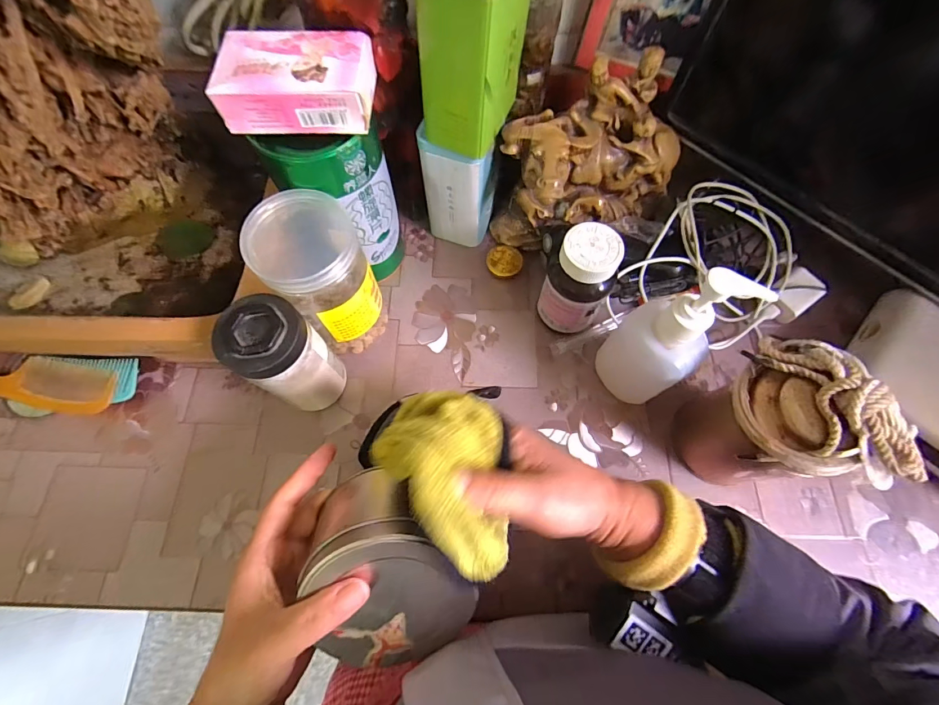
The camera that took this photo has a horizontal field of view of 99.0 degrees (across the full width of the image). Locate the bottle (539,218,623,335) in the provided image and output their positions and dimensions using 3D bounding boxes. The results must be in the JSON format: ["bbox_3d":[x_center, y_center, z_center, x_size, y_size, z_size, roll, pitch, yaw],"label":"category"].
[{"bbox_3d":[0.104,-0.063,0.387,0.056,0.119,0.054,0,69,0],"label":"bottle"}]

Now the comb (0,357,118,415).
[{"bbox_3d":[-0.439,0.028,0.392,0.186,0.010,0.048,7,90,2],"label":"comb"}]

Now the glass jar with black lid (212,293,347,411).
[{"bbox_3d":[-0.155,0.009,0.354,0.060,0.133,0.060,0,69,0],"label":"glass jar with black lid"}]

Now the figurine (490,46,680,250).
[{"bbox_3d":[0.131,-0.188,0.428,0.205,0.136,0.120,-21,71,-8],"label":"figurine"}]

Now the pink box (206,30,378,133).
[{"bbox_3d":[-0.124,-0.196,0.291,0.104,0.034,0.058,0,69,0],"label":"pink box"}]

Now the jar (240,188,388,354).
[{"bbox_3d":[-0.134,-0.066,0.372,0.086,0.153,0.094,0,69,0],"label":"jar"}]

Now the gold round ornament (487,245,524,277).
[{"bbox_3d":[0.040,-0.105,0.458,0.040,0.007,0.035,-2,86,-2],"label":"gold round ornament"}]

